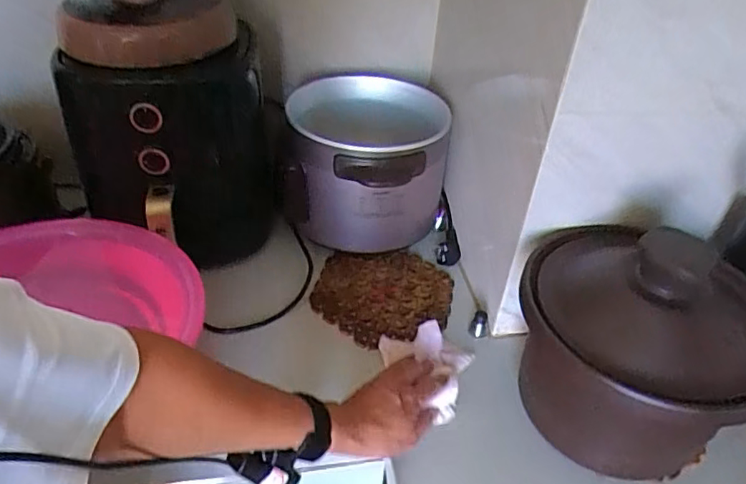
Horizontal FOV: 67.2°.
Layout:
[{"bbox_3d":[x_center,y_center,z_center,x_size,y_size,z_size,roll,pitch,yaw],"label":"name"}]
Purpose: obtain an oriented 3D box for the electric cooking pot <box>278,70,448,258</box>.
[{"bbox_3d":[-0.016,-0.120,0.914,0.259,0.210,0.271,3,38,-2],"label":"electric cooking pot"}]

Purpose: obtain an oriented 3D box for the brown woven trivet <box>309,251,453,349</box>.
[{"bbox_3d":[0.014,0.077,0.822,0.195,0.018,0.186,2,42,-2],"label":"brown woven trivet"}]

